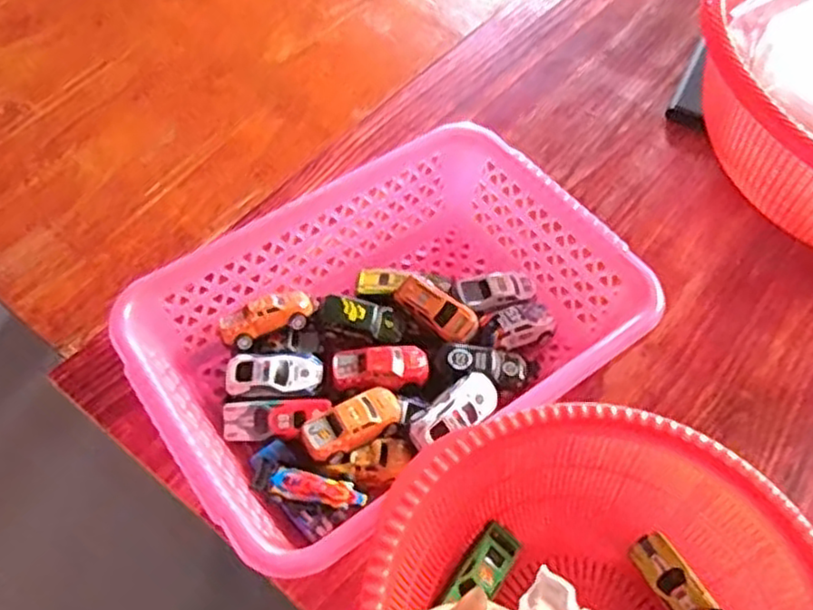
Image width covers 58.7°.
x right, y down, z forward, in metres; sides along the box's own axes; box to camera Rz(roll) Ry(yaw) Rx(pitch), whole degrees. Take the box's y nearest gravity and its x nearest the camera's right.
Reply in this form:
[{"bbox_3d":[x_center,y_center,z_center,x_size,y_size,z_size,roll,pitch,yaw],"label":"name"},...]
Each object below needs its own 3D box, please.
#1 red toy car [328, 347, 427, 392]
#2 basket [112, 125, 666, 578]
[{"bbox_3d":[-0.017,0.040,0.476,0.063,0.015,0.026,-5,56,-6],"label":"red toy car"},{"bbox_3d":[-0.010,0.020,0.484,0.302,0.080,0.209,-31,62,-21],"label":"basket"}]

